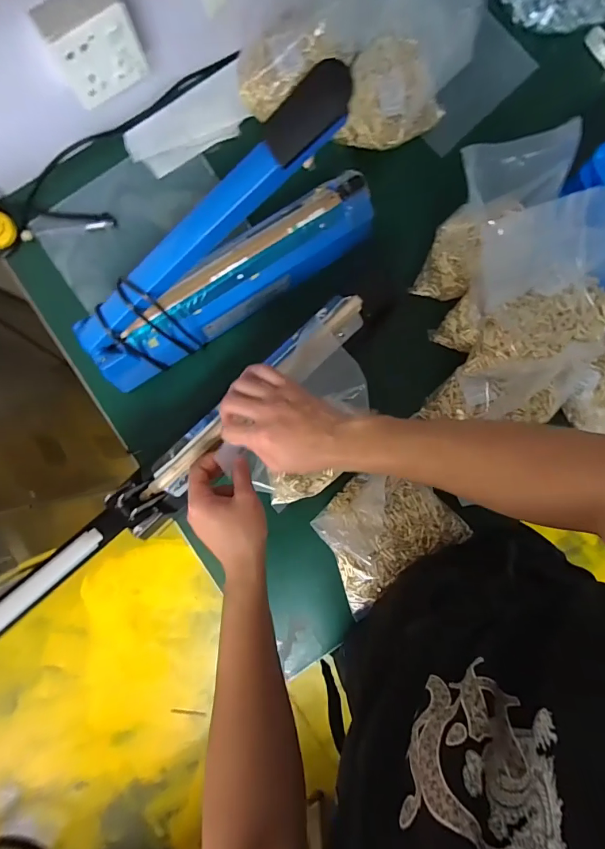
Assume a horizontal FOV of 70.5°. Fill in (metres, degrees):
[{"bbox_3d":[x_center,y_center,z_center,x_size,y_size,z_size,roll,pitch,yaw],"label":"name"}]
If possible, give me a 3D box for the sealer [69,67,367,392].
[{"bbox_3d":[-0.093,-0.194,0.456,0.383,0.248,0.107,-35,89,-3],"label":"sealer"}]

